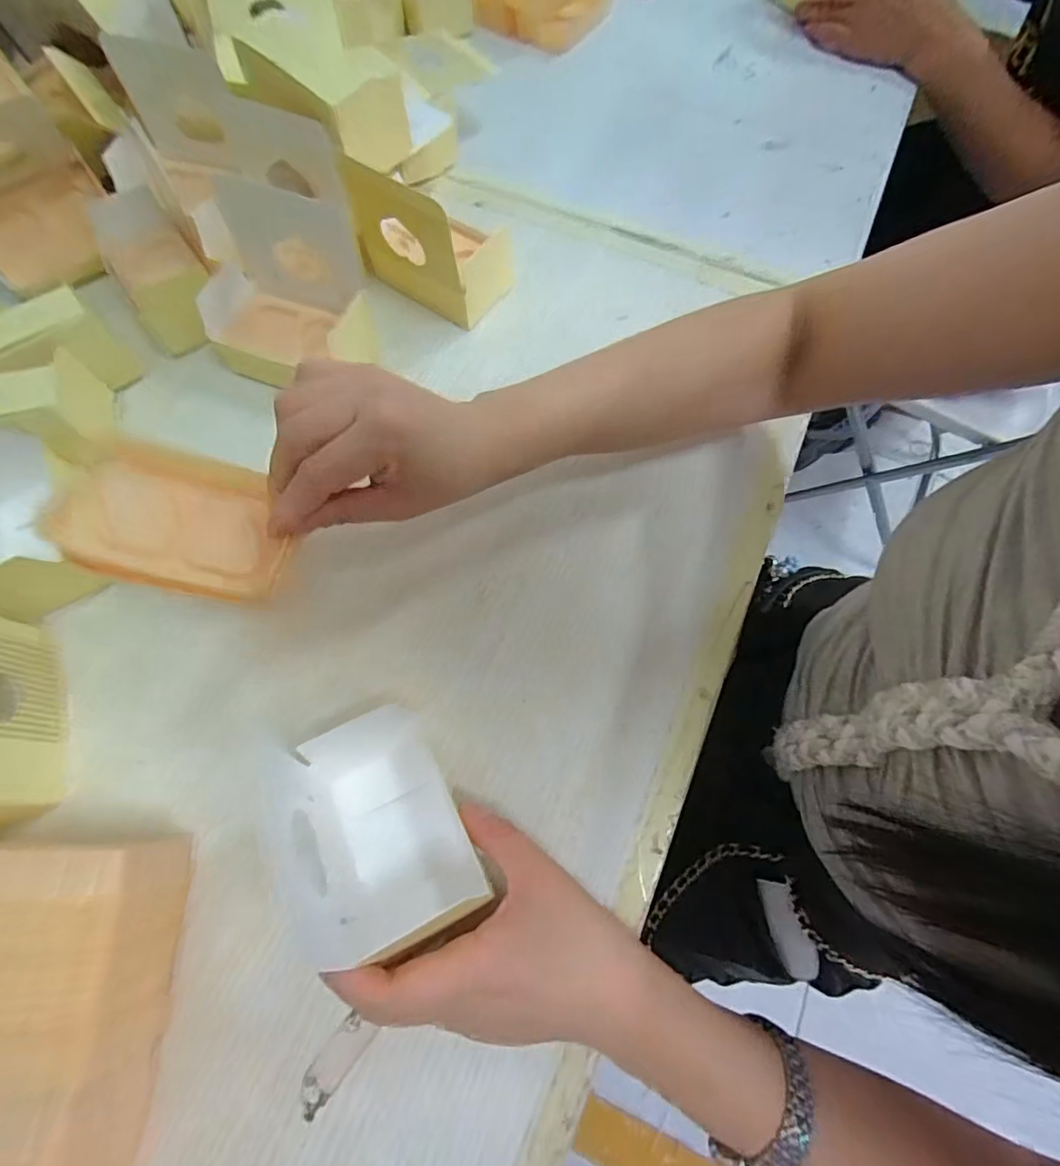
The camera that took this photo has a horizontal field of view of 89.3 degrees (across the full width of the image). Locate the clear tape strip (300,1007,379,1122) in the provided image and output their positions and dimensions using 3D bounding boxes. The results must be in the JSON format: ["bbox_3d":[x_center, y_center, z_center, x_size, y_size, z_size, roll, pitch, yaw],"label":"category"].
[{"bbox_3d":[-0.097,0.236,0.263,0.016,0.004,0.043,36,73,12],"label":"clear tape strip"}]

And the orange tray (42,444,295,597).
[{"bbox_3d":[-0.172,-0.031,0.267,0.098,0.009,0.067,16,75,-14],"label":"orange tray"}]

